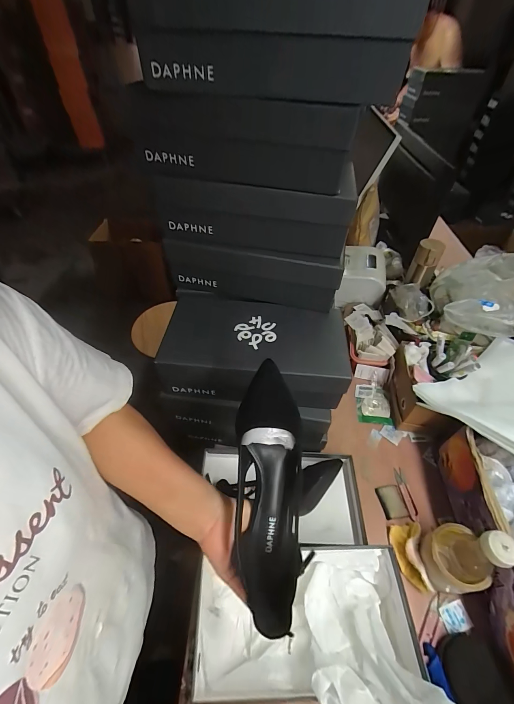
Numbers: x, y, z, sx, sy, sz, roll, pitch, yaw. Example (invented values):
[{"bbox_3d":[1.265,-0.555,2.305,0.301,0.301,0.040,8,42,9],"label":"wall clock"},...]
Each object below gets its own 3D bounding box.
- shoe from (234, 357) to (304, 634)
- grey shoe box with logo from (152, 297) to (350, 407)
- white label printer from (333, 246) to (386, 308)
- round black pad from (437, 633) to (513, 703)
[{"bbox_3d":[0.015,0.137,0.328,0.072,0.087,0.238,-1,87,-2],"label":"shoe"},{"bbox_3d":[-0.001,-0.004,0.530,0.295,0.091,0.160,6,49,4],"label":"grey shoe box with logo"},{"bbox_3d":[0.334,-0.241,0.975,0.158,0.114,0.179,11,50,8],"label":"white label printer"},{"bbox_3d":[0.307,0.459,0.428,0.089,0.022,0.089,1,49,-1],"label":"round black pad"}]

